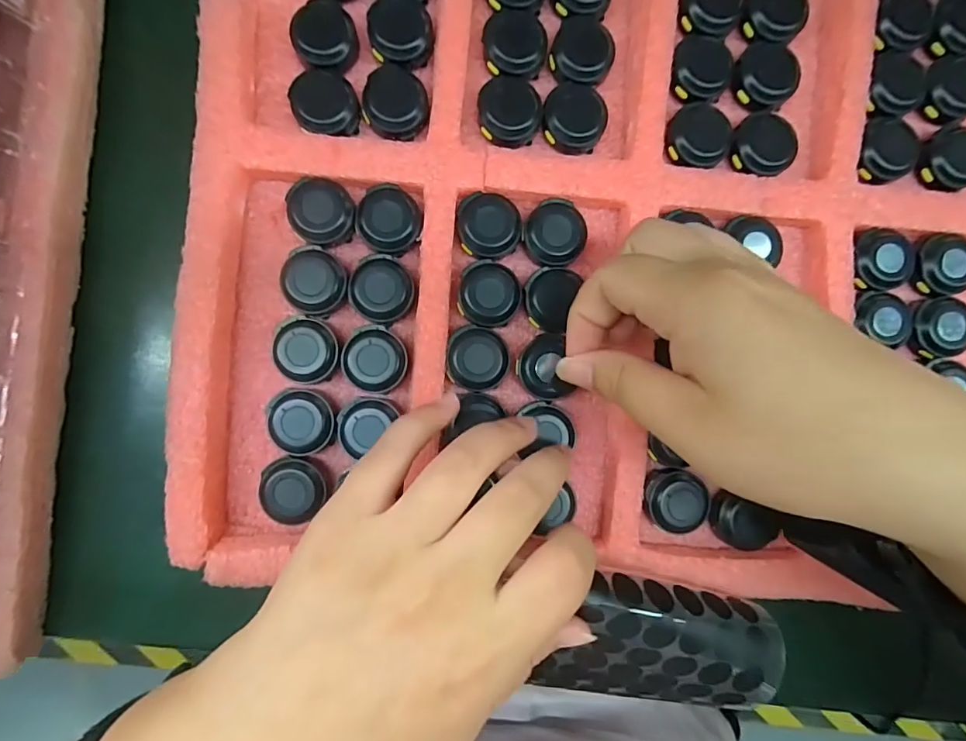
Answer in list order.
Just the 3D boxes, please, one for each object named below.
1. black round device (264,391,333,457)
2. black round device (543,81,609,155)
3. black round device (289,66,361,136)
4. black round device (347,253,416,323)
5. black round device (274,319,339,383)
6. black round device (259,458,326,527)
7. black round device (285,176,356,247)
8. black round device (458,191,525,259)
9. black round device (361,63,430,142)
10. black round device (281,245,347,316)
[{"bbox_3d":[-0.083,0.024,0.218,0.028,0.012,0.028,0,89,-3],"label":"black round device"},{"bbox_3d":[0.044,-0.121,0.225,0.030,0.007,0.030,0,89,-3],"label":"black round device"},{"bbox_3d":[-0.073,-0.123,0.218,0.028,0.009,0.032,-18,90,-3],"label":"black round device"},{"bbox_3d":[-0.047,-0.037,0.220,0.029,0.010,0.030,0,89,-3],"label":"black round device"},{"bbox_3d":[-0.081,-0.009,0.218,0.027,0.012,0.029,0,89,-3],"label":"black round device"},{"bbox_3d":[-0.086,0.054,0.217,0.028,0.013,0.025,41,87,-2],"label":"black round device"},{"bbox_3d":[-0.074,-0.073,0.219,0.028,0.012,0.030,0,89,-3],"label":"black round device"},{"bbox_3d":[0.003,-0.068,0.223,0.029,0.011,0.030,0,89,-3],"label":"black round device"},{"bbox_3d":[-0.040,-0.125,0.220,0.029,0.007,0.032,5,89,-3],"label":"black round device"},{"bbox_3d":[-0.077,-0.041,0.218,0.029,0.013,0.027,0,89,-3],"label":"black round device"}]

